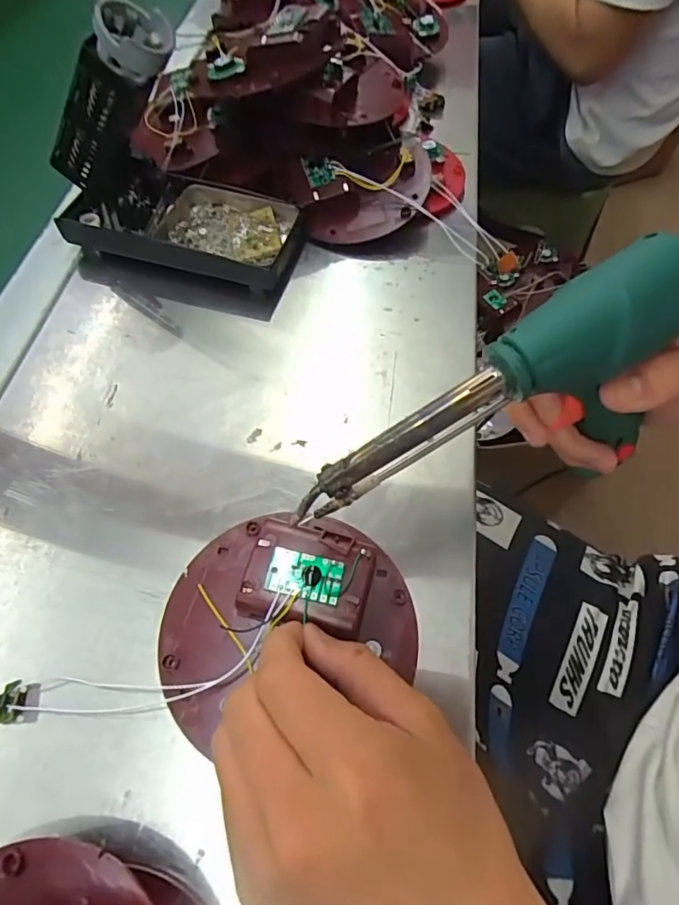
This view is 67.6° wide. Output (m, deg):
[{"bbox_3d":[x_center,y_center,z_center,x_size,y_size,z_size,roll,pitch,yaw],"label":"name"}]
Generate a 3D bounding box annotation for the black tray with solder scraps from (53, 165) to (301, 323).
[{"bbox_3d":[-0.114,-0.161,0.378,0.167,0.053,0.083,13,60,7],"label":"black tray with solder scraps"}]

